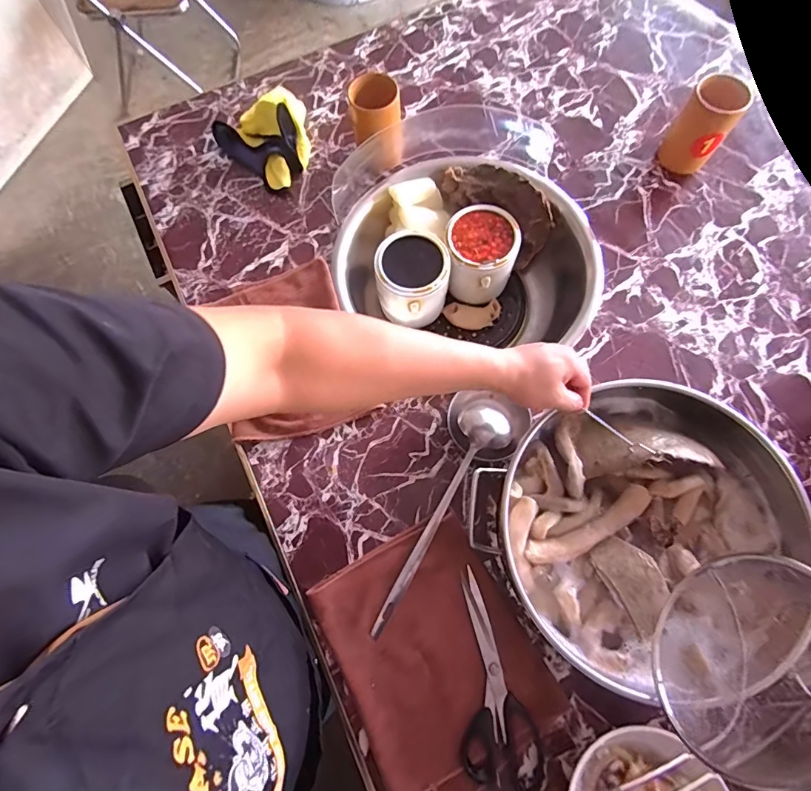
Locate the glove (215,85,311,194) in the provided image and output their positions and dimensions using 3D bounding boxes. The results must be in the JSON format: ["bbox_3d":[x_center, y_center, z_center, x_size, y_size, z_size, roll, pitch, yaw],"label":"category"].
[{"bbox_3d":[-0.251,-0.478,0.802,0.167,0.076,0.182,-27,73,-7],"label":"glove"}]

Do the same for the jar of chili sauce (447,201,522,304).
[{"bbox_3d":[0.134,-0.252,0.792,0.119,0.109,0.131,7,73,4],"label":"jar of chili sauce"}]

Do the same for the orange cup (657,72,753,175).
[{"bbox_3d":[0.496,-0.447,0.733,0.078,0.138,0.063,37,76,13],"label":"orange cup"}]

